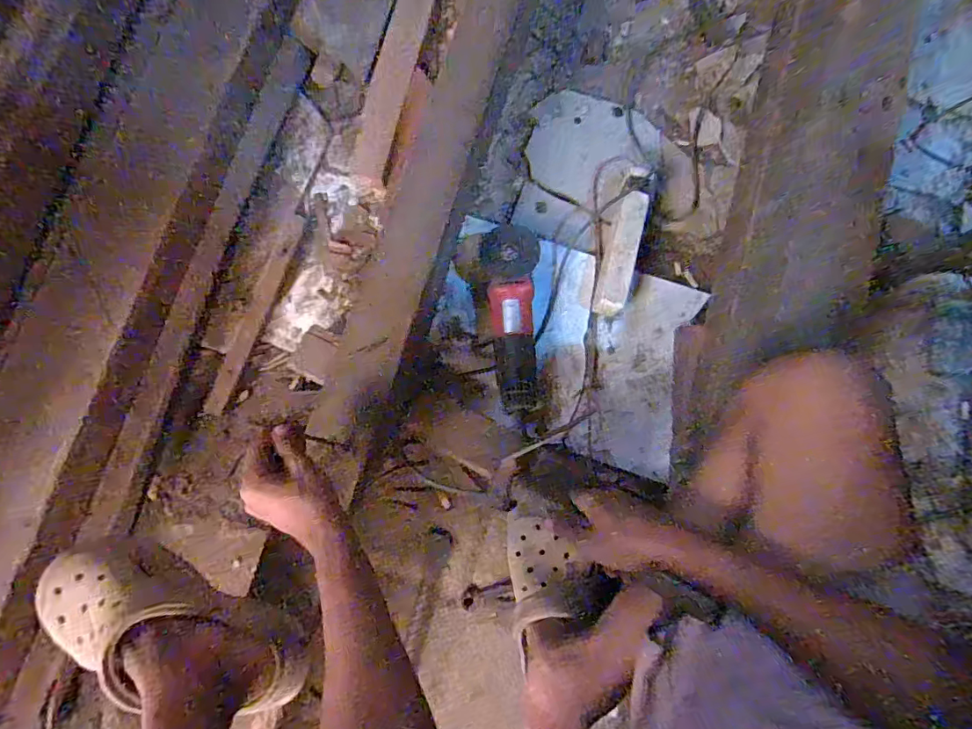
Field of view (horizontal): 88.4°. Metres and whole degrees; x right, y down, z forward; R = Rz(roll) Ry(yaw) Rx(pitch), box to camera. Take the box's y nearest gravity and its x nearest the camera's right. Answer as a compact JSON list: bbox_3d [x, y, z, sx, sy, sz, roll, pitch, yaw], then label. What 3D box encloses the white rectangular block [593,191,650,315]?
[{"bbox_3d":[0.207,-0.170,0.768,0.051,0.059,0.185,11,78,1],"label":"white rectangular block"}]

